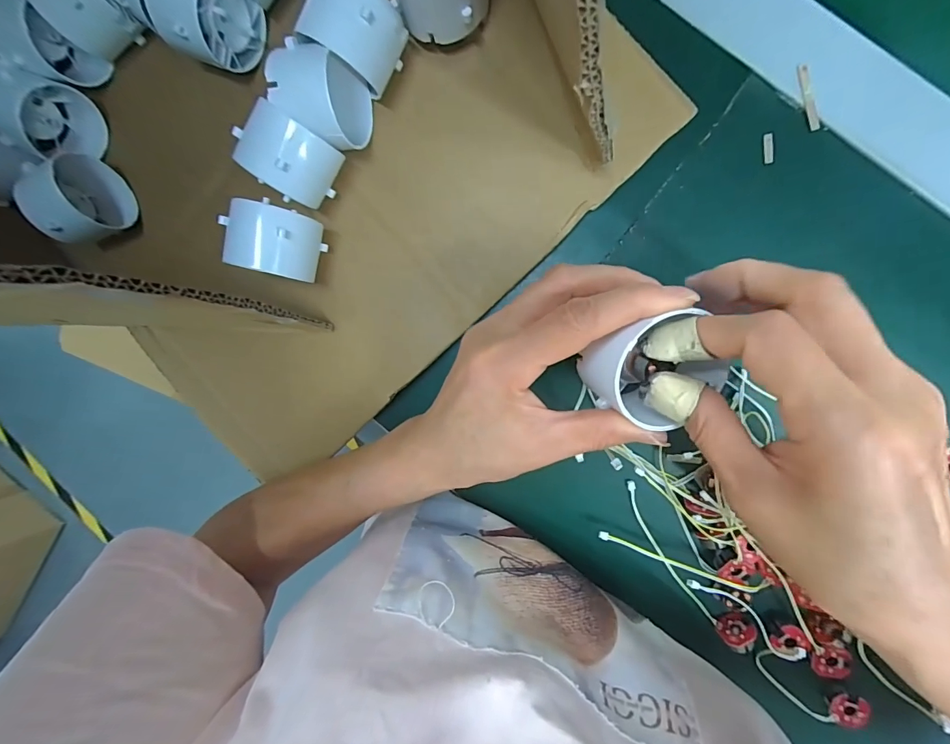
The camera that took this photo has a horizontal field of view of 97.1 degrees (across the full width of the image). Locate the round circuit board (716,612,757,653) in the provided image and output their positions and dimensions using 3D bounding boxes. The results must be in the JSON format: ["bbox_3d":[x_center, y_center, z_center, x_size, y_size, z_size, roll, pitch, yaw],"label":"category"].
[{"bbox_3d":[0.157,0.156,0.252,0.019,0.019,0.010,-40,118,-22],"label":"round circuit board"}]

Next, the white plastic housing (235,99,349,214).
[{"bbox_3d":[-0.103,-0.119,0.236,0.043,0.047,0.037,31,99,2],"label":"white plastic housing"}]

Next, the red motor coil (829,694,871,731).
[{"bbox_3d":[0.218,0.197,0.243,0.019,0.004,0.017,12,83,15],"label":"red motor coil"}]

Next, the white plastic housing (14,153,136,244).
[{"bbox_3d":[-0.256,-0.113,0.269,0.037,0.045,0.053,-20,91,13],"label":"white plastic housing"}]

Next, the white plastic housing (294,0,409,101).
[{"bbox_3d":[-0.063,-0.177,0.224,0.046,0.045,0.038,30,99,3],"label":"white plastic housing"}]

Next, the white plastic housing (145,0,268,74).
[{"bbox_3d":[-0.154,-0.201,0.239,0.041,0.050,0.048,29,100,8],"label":"white plastic housing"}]

